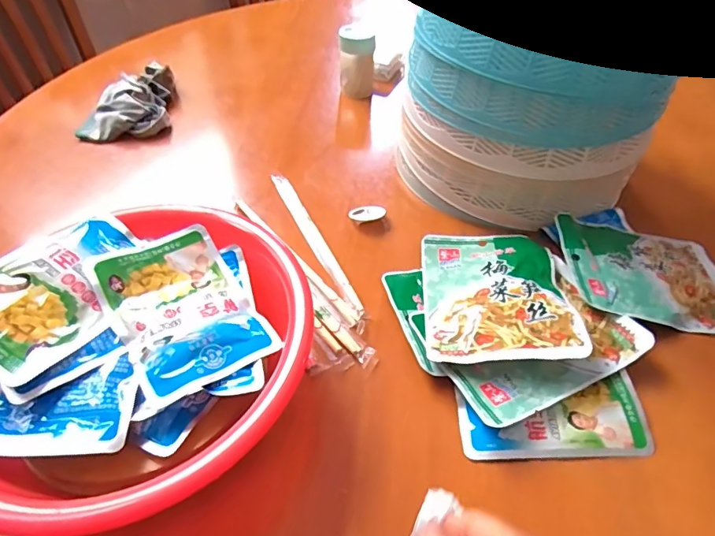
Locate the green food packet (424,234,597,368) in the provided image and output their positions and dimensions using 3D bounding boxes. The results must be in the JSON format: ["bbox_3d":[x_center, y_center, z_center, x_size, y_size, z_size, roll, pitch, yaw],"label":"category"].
[{"bbox_3d":[0.109,0.017,0.387,0.108,0.012,0.145,-7,37,11],"label":"green food packet"}]

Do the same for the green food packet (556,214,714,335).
[{"bbox_3d":[0.251,0.004,0.414,0.144,0.012,0.108,9,46,-7],"label":"green food packet"}]

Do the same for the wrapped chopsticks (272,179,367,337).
[{"bbox_3d":[-0.039,-0.024,0.445,0.016,0.009,0.218,-19,48,-17],"label":"wrapped chopsticks"}]

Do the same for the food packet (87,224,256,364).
[{"bbox_3d":[-0.131,0.013,0.337,0.084,0.011,0.095,-23,57,-31],"label":"food packet"}]

